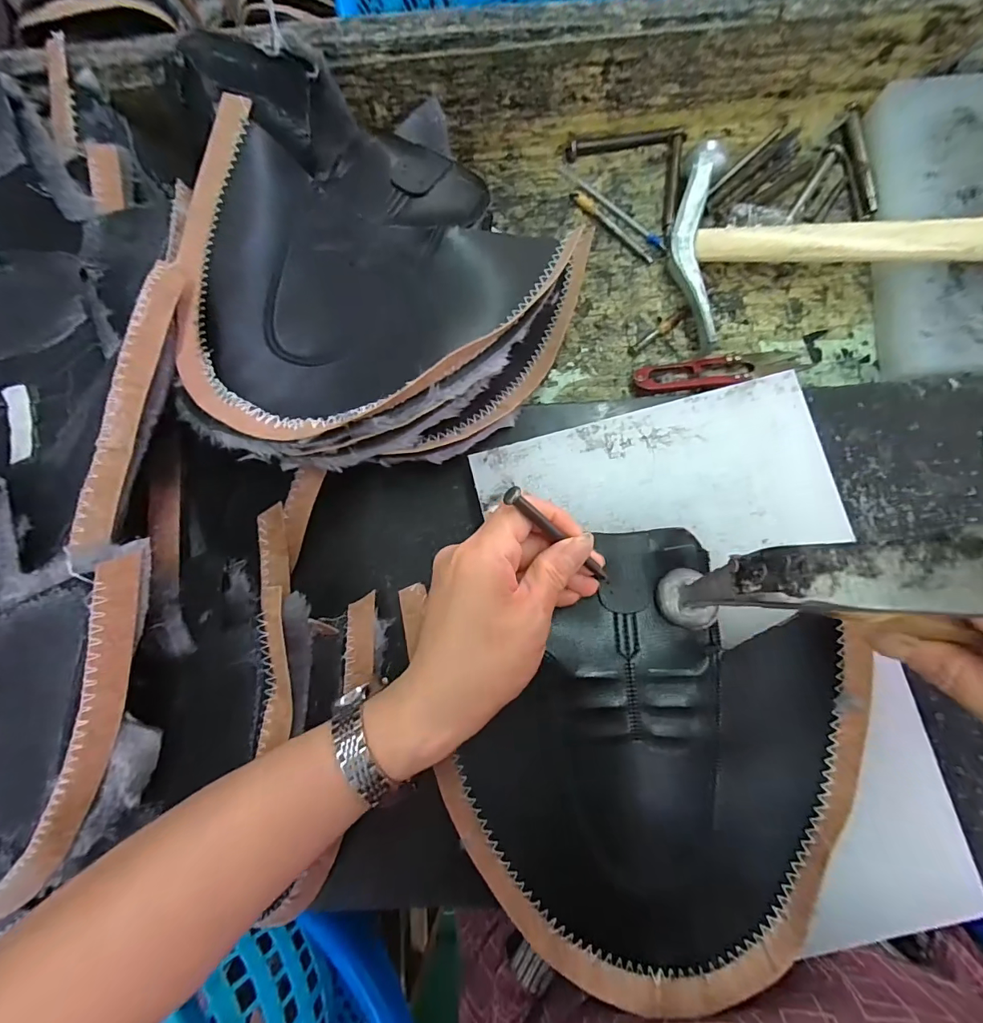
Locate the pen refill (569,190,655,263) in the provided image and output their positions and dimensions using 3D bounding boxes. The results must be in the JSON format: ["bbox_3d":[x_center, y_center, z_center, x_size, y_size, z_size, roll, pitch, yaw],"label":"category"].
[{"bbox_3d":[0.091,-0.215,0.334,0.079,0.007,0.010,44,89,8],"label":"pen refill"}]

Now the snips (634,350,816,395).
[{"bbox_3d":[0.164,-0.099,0.313,0.123,0.010,0.024,-8,83,4],"label":"snips"}]

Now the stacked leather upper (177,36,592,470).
[{"bbox_3d":[-0.075,-0.141,0.288,0.238,0.105,0.242,0,84,4],"label":"stacked leather upper"}]

